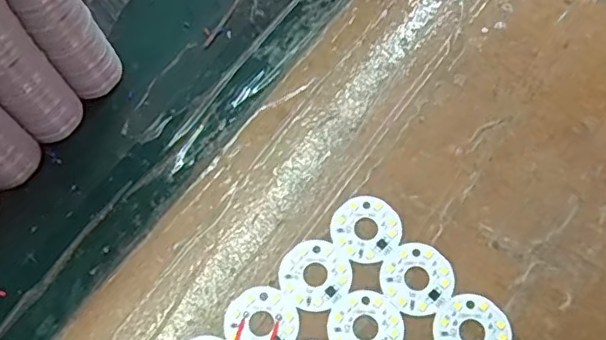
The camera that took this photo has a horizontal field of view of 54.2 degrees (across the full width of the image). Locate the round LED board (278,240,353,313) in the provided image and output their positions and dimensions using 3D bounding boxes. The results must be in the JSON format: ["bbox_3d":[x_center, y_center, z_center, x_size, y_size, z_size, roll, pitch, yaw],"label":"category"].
[{"bbox_3d":[0.005,0.045,0.255,0.030,0.004,0.030,-1,64,3],"label":"round LED board"}]

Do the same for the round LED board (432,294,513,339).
[{"bbox_3d":[0.069,0.066,0.241,0.030,0.004,0.030,-1,64,3],"label":"round LED board"}]

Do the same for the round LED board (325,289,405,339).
[{"bbox_3d":[0.026,0.065,0.244,0.032,0.004,0.030,37,71,19],"label":"round LED board"}]

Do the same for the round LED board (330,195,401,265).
[{"bbox_3d":[0.028,0.026,0.263,0.030,0.004,0.029,-1,64,3],"label":"round LED board"}]

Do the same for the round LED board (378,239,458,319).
[{"bbox_3d":[0.049,0.046,0.252,0.030,0.004,0.030,-1,64,3],"label":"round LED board"}]

